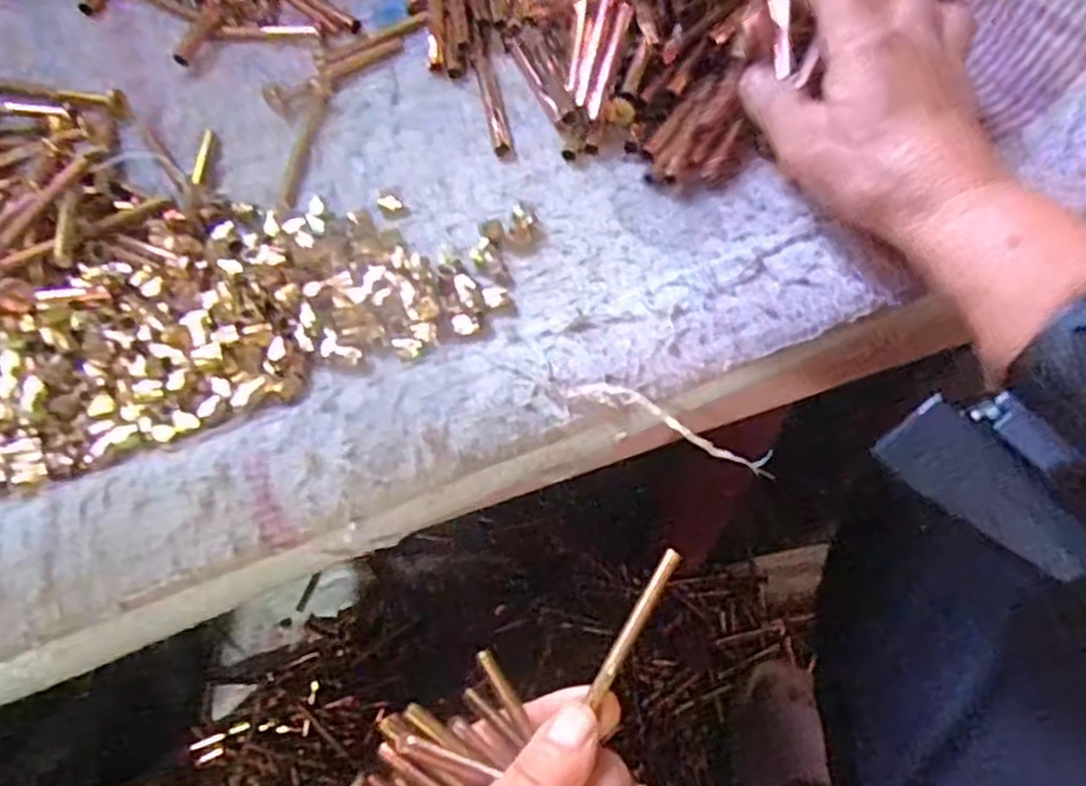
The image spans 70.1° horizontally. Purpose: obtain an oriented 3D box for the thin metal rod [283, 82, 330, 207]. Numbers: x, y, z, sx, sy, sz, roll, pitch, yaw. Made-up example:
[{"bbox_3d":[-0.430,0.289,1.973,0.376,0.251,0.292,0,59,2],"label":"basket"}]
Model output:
[{"bbox_3d":[-0.105,-0.110,0.339,0.009,0.004,0.077,2,59,0],"label":"thin metal rod"}]

